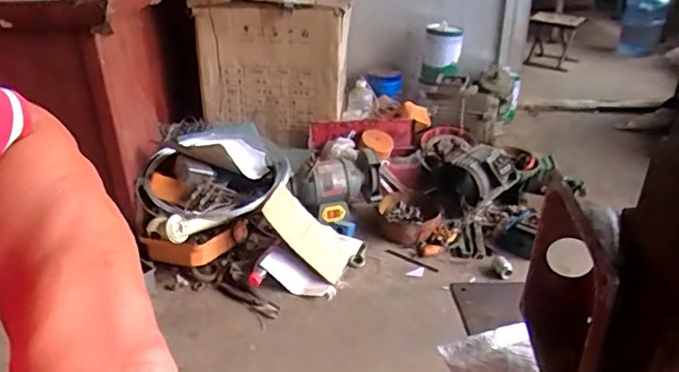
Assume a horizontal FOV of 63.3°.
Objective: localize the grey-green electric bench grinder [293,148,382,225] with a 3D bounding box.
[{"bbox_3d":[-0.014,0.010,1.752,0.265,0.176,0.149,-6,29,-9],"label":"grey-green electric bench grinder"}]

